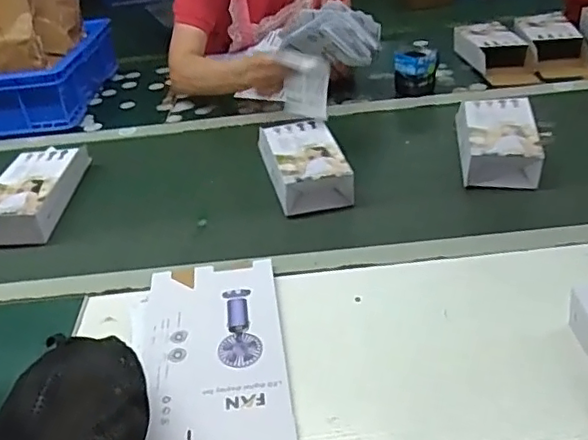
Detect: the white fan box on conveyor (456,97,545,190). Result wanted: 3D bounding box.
[{"bbox_3d":[0.291,-0.116,0.849,0.102,0.048,0.172,2,36,12],"label":"white fan box on conveyor"}]

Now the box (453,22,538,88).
[{"bbox_3d":[0.386,-0.327,1.147,0.109,0.052,0.212,-9,35,-4],"label":"box"}]

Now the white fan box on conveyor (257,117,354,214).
[{"bbox_3d":[0.014,-0.081,0.874,0.105,0.053,0.176,-12,36,-7],"label":"white fan box on conveyor"}]

